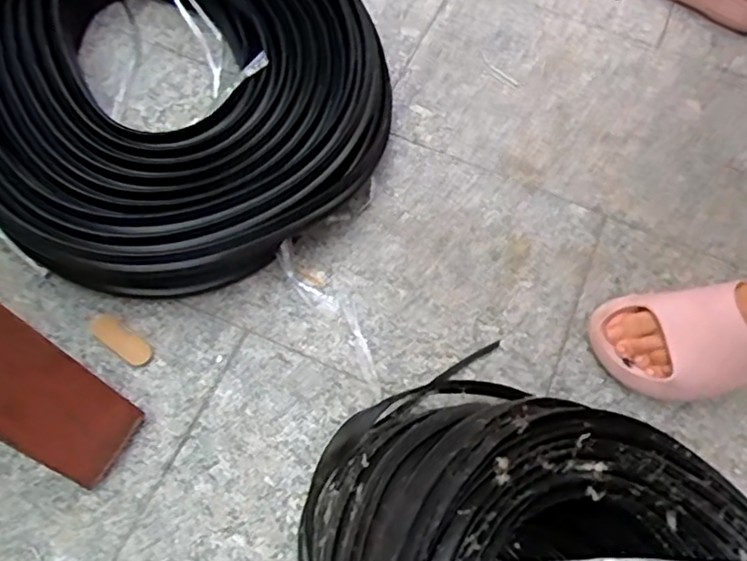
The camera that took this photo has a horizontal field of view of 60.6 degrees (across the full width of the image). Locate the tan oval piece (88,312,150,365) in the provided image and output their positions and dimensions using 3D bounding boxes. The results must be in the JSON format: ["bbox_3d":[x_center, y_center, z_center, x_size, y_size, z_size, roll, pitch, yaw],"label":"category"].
[{"bbox_3d":[-0.257,0.059,0.648,0.076,0.006,0.026,35,67,16],"label":"tan oval piece"}]

